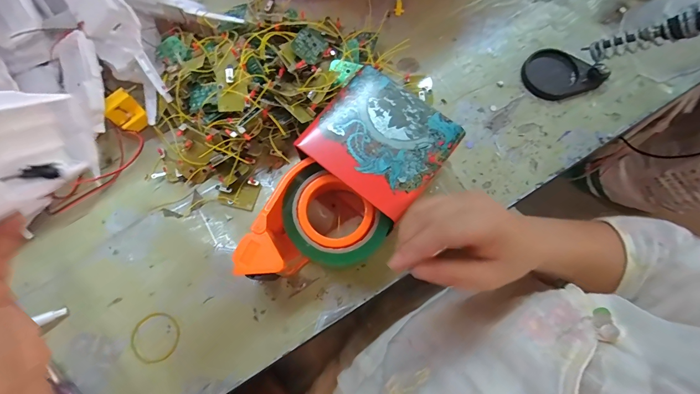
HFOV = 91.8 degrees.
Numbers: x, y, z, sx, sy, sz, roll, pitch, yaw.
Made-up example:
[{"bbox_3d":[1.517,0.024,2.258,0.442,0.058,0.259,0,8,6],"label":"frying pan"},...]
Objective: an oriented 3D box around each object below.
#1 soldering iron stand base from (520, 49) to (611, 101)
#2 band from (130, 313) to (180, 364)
[{"bbox_3d":[0.253,-0.153,0.409,0.083,0.026,0.066,-18,76,-4],"label":"soldering iron stand base"},{"bbox_3d":[-0.199,0.144,0.347,0.048,0.005,0.047,0,76,1],"label":"band"}]

